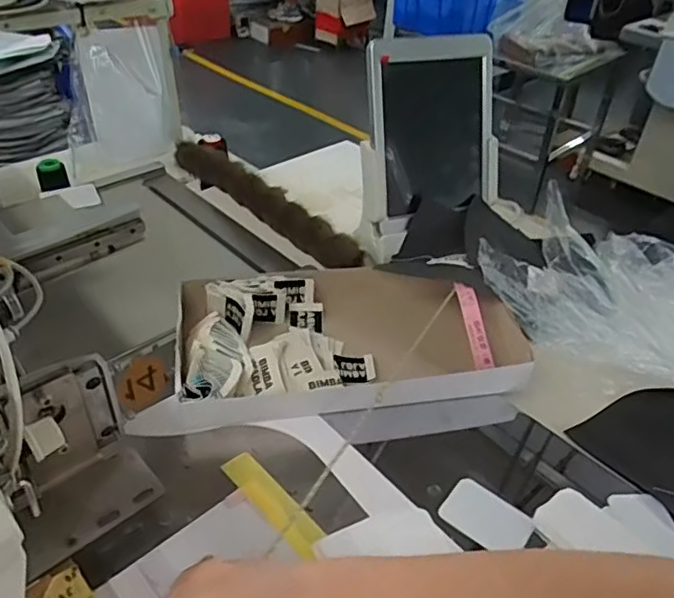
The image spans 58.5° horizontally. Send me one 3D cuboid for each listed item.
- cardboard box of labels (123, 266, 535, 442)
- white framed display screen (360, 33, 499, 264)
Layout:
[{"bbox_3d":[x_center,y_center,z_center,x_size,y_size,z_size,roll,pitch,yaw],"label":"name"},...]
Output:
[{"bbox_3d":[0.000,0.040,0.565,0.337,0.044,0.183,-1,39,-8],"label":"cardboard box of labels"},{"bbox_3d":[0.107,-0.177,0.692,0.153,0.232,0.033,-7,19,-12],"label":"white framed display screen"}]

